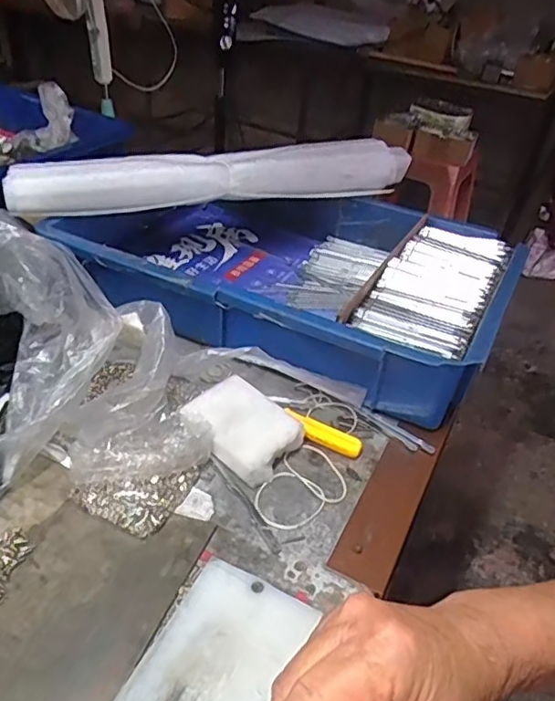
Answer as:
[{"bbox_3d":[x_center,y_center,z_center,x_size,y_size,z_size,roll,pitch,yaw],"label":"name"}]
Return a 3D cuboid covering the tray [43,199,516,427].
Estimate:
[{"bbox_3d":[0.019,-0.088,0.601,0.407,0.078,0.285,21,38,18],"label":"tray"}]

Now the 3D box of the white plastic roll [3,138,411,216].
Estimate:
[{"bbox_3d":[-0.054,-0.185,0.613,0.427,0.055,0.054,-7,38,-20],"label":"white plastic roll"}]

